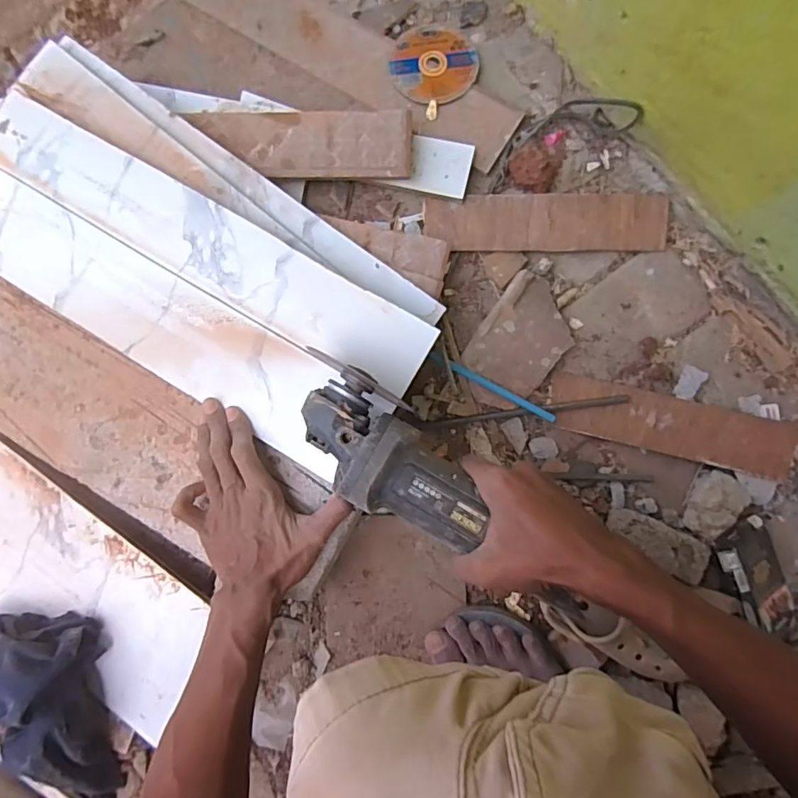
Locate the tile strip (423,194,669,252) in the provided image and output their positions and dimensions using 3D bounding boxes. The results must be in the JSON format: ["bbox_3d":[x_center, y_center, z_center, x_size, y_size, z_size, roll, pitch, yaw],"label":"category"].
[{"bbox_3d":[0.160,-0.195,0.569,0.260,0.014,0.057,1,86,4],"label":"tile strip"}]

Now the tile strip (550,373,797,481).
[{"bbox_3d":[0.287,0.027,0.542,0.248,0.010,0.058,14,87,5],"label":"tile strip"}]

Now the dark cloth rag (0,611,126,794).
[{"bbox_3d":[-0.361,0.314,0.511,0.126,0.072,0.204,-14,85,3],"label":"dark cloth rag"}]

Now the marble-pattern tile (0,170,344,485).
[{"bbox_3d":[-0.244,-0.085,0.492,0.459,0.010,0.089,31,88,6],"label":"marble-pattern tile"}]

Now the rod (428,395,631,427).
[{"bbox_3d":[0.135,0.014,0.560,0.215,0.012,0.008,-8,85,4],"label":"rod"}]

